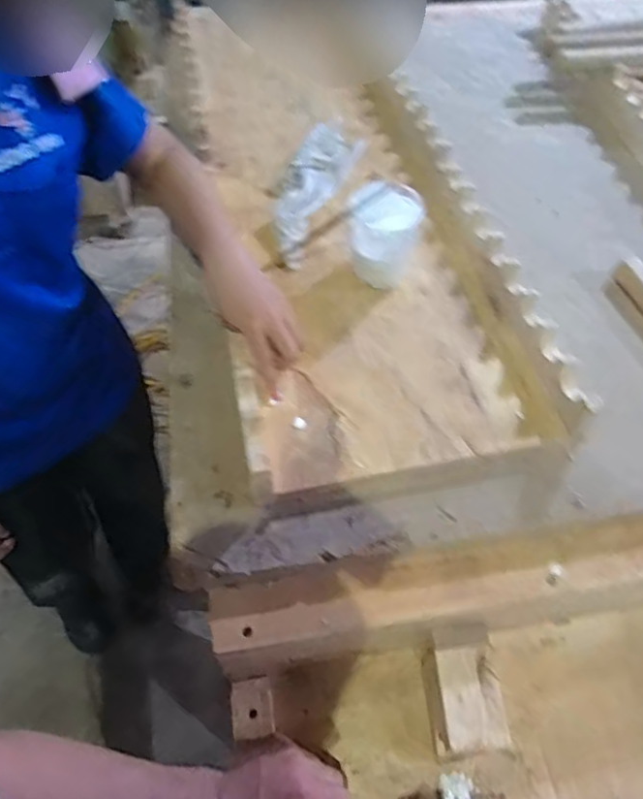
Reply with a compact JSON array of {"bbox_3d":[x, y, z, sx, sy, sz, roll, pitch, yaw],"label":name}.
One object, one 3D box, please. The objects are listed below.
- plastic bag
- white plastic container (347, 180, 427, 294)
[{"bbox_3d":[-0.020,-0.301,0.823,0.088,0.029,0.306,16,56,10],"label":"plastic bag"},{"bbox_3d":[0.074,-0.193,0.698,0.081,0.106,0.077,9,55,6],"label":"white plastic container"}]

